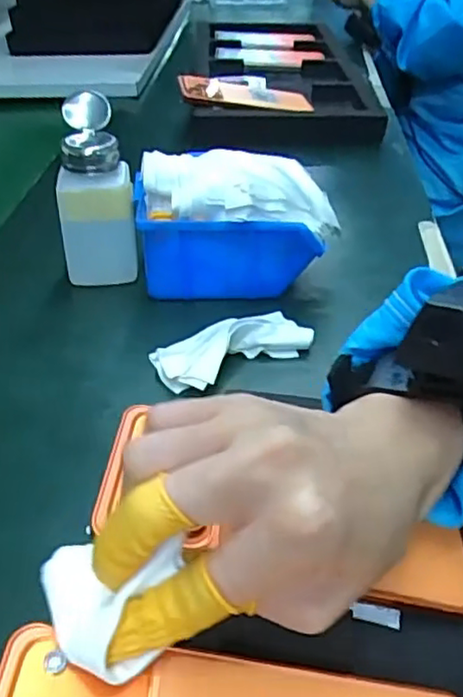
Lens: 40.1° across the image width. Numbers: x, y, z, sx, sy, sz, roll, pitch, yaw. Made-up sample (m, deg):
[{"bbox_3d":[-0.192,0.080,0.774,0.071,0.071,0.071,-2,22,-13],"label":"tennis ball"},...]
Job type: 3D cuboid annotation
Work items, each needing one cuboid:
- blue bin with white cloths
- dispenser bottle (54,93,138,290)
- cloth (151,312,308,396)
[{"bbox_3d":[0.002,-0.100,0.483,0.147,0.098,0.122,-10,38,-12],"label":"blue bin with white cloths"},{"bbox_3d":[-0.097,-0.109,0.465,0.053,0.131,0.062,-3,37,-3],"label":"dispenser bottle"},{"bbox_3d":[0.000,-0.003,0.417,0.102,0.018,0.049,-23,42,-27],"label":"cloth"}]

